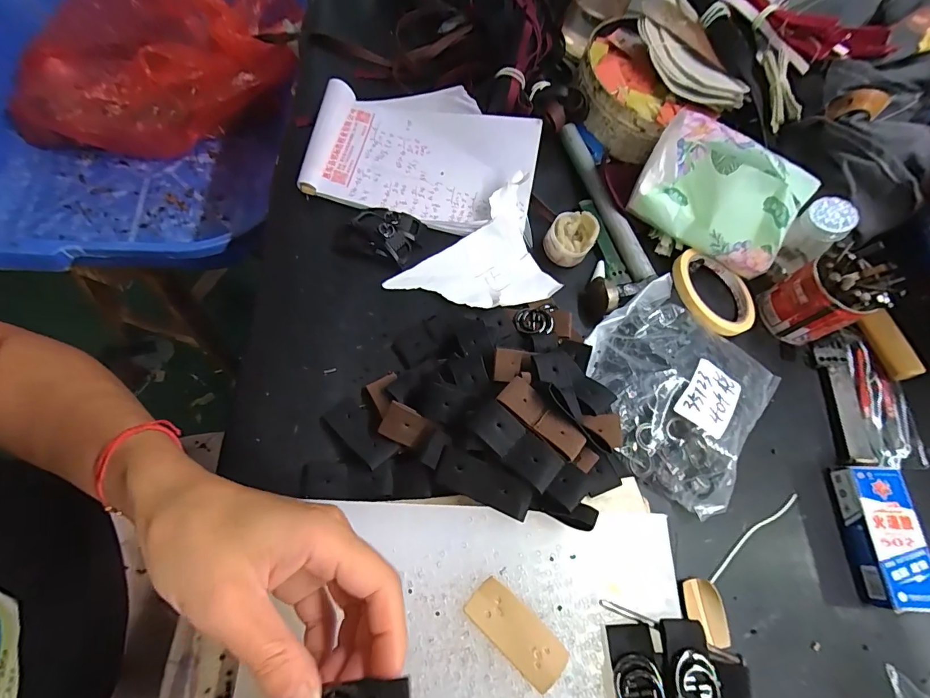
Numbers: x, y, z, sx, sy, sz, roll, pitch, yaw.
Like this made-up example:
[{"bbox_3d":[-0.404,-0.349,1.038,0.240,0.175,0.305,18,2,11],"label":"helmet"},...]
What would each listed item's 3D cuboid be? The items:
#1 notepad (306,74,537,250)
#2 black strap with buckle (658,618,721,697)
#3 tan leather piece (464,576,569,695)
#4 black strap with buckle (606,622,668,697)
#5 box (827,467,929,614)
[{"bbox_3d":[-0.039,-0.195,0.417,0.213,0.029,0.145,14,65,-3],"label":"notepad"},{"bbox_3d":[0.130,0.192,0.243,0.028,0.009,0.063,0,66,-9],"label":"black strap with buckle"},{"bbox_3d":[0.030,0.166,0.249,0.063,0.004,0.027,42,75,13],"label":"tan leather piece"},{"bbox_3d":[0.100,0.194,0.242,0.027,0.012,0.063,-5,67,-11],"label":"black strap with buckle"},{"bbox_3d":[0.339,0.151,0.344,0.044,0.025,0.104,7,65,-6],"label":"box"}]

